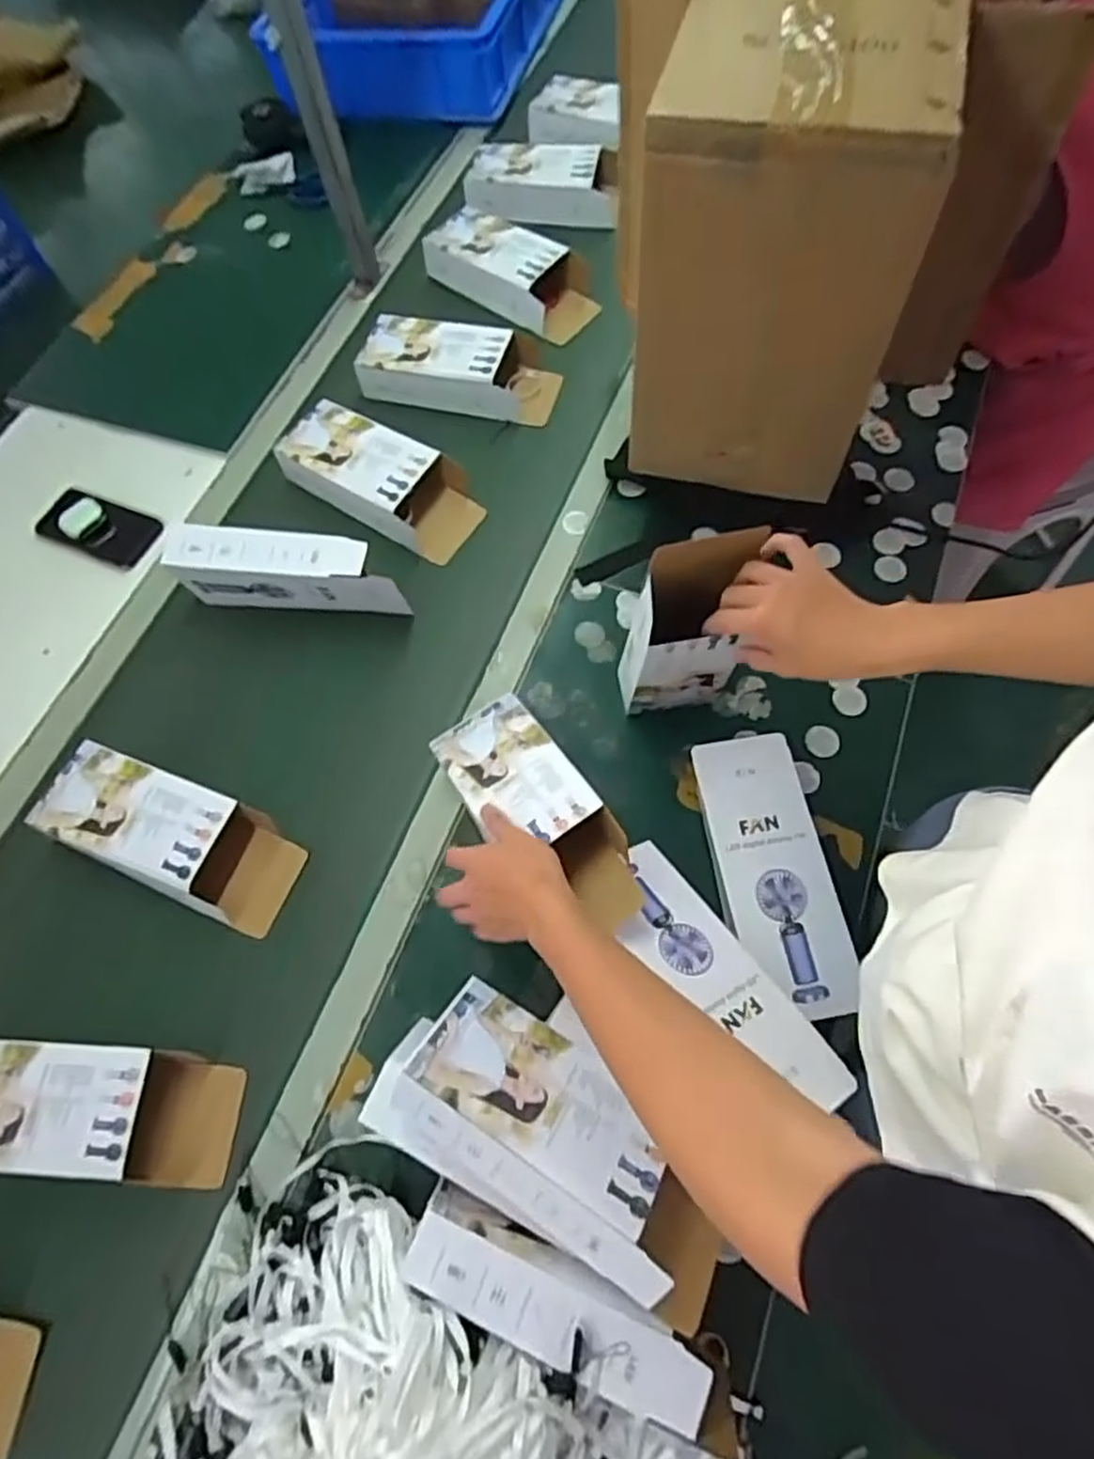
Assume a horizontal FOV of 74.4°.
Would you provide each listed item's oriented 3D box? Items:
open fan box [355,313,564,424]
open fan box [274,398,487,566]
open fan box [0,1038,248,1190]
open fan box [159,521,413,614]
[{"bbox_3d":[-0.112,-0.466,0.926,0.249,0.071,0.104,7,68,7],"label":"open fan box"},{"bbox_3d":[-0.197,-0.304,0.865,0.254,0.063,0.112,27,71,15],"label":"open fan box"},{"bbox_3d":[-0.403,0.332,0.633,0.246,0.082,0.104,4,67,6],"label":"open fan box"},{"bbox_3d":[-0.281,-0.168,0.792,0.238,0.104,0.046,3,67,6],"label":"open fan box"}]

